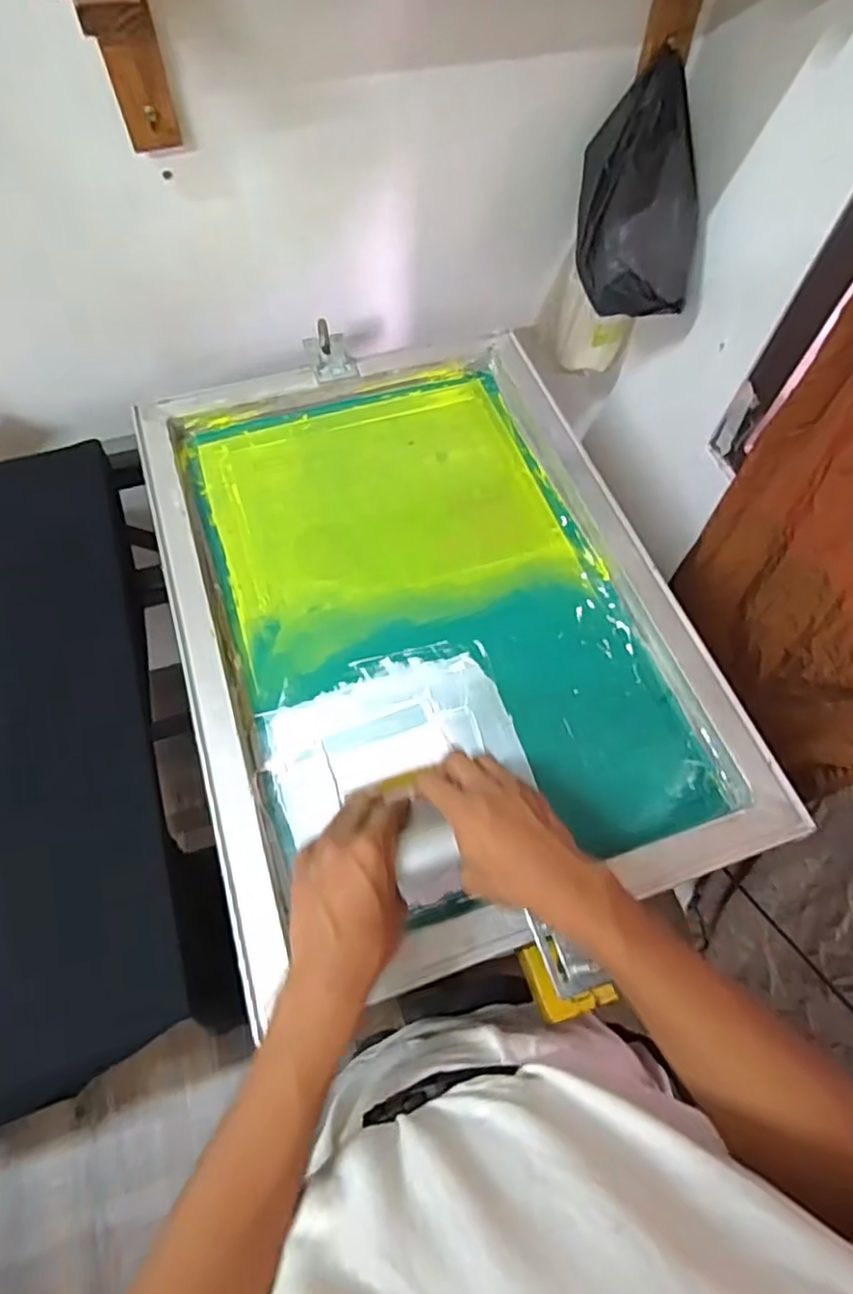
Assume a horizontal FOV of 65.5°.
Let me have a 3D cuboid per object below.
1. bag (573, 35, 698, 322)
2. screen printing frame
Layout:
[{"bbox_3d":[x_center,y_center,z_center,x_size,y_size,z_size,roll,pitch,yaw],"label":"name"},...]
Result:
[{"bbox_3d":[0.257,-0.514,0.773,0.120,0.194,0.168,-16,64,-9],"label":"bag"},{"bbox_3d":[-0.003,-0.054,0.664,0.466,0.038,0.647,-16,65,-10],"label":"screen printing frame"}]

